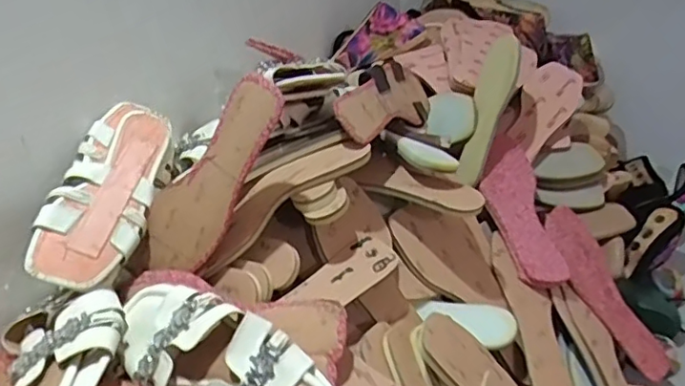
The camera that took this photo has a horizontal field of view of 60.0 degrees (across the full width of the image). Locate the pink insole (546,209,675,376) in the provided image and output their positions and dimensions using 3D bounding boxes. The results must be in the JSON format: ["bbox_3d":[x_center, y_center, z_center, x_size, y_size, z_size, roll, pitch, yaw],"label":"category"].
[{"bbox_3d":[0.343,0.131,0.771,0.078,0.243,0.022,-27,-8,-38],"label":"pink insole"}]

